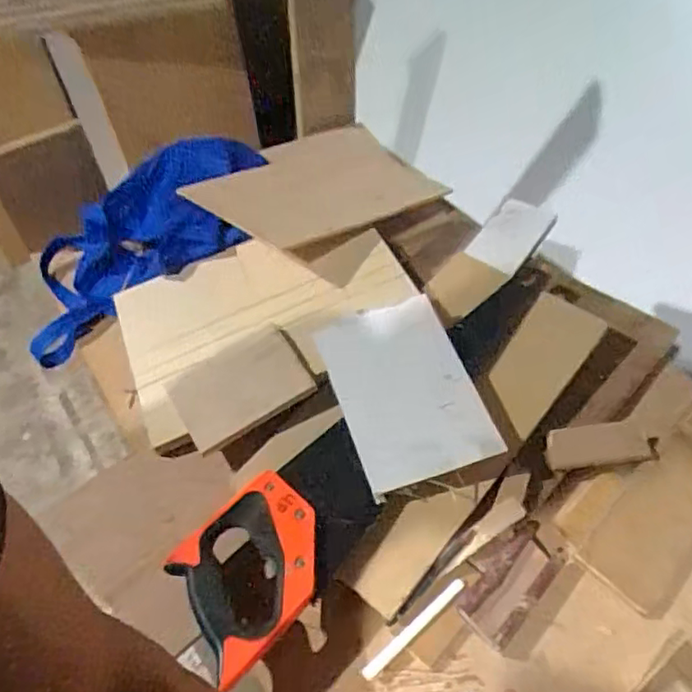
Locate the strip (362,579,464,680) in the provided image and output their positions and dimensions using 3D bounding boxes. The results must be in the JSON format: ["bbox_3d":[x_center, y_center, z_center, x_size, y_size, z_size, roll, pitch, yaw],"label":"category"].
[{"bbox_3d":[0.055,0.227,0.511,0.105,0.010,0.011,-33,54,-21],"label":"strip"}]

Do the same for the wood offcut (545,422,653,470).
[{"bbox_3d":[0.234,0.094,0.593,0.093,0.011,0.039,-7,49,0],"label":"wood offcut"}]

